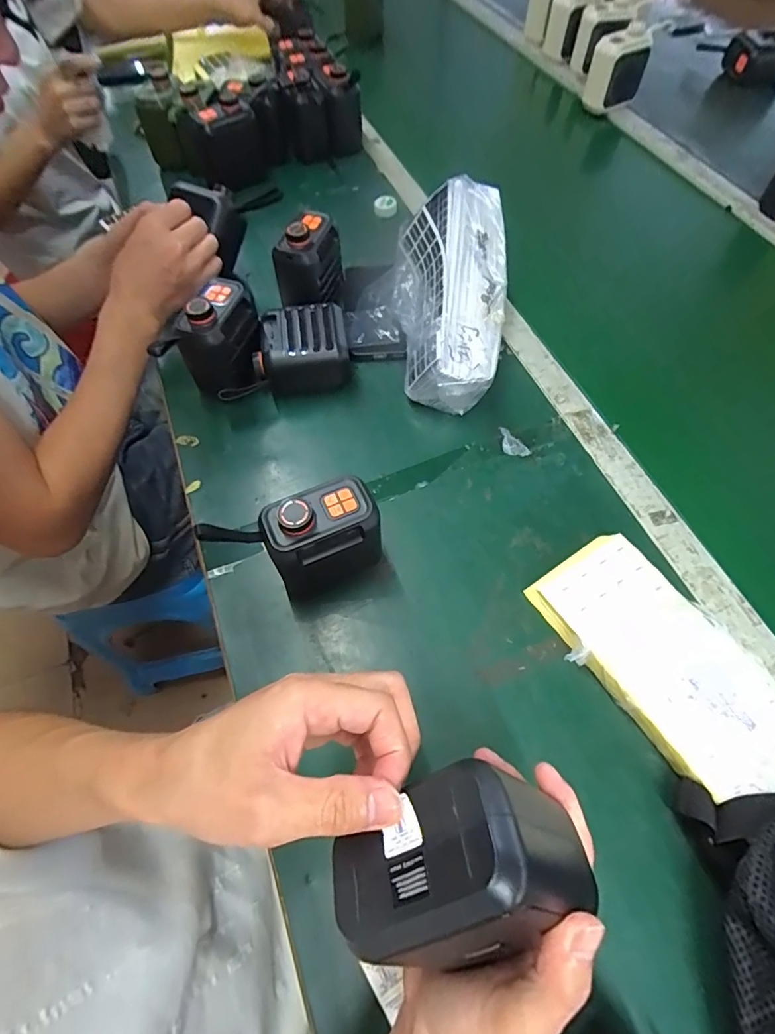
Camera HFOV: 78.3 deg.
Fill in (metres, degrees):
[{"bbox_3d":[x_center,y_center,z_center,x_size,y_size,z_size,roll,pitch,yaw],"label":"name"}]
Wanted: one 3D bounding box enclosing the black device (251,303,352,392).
[{"bbox_3d":[-0.094,-0.182,0.522,0.100,0.056,0.080,-11,63,-4],"label":"black device"}]

